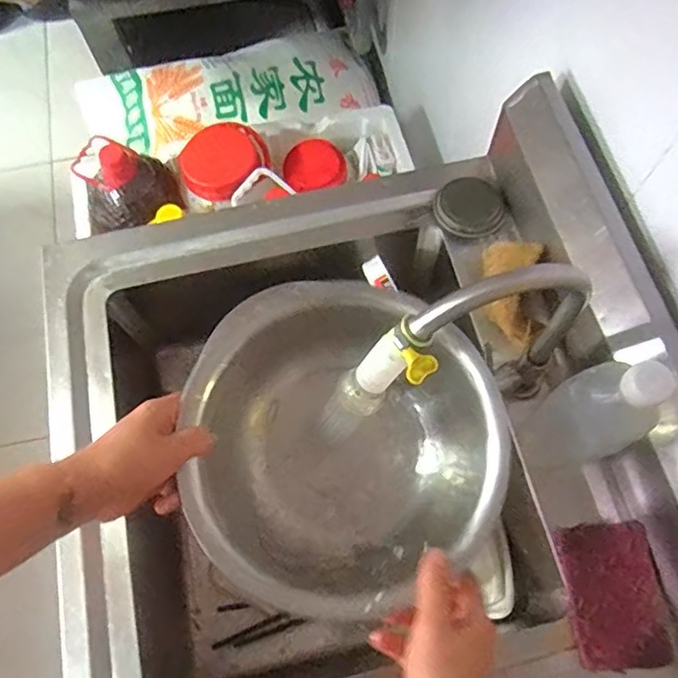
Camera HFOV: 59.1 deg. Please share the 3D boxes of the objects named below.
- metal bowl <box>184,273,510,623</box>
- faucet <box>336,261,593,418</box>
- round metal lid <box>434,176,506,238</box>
[{"bbox_3d":[-0.007,0.099,0.540,0.242,0.111,0.261,0,70,1],"label":"metal bowl"},{"bbox_3d":[0.105,0.020,0.511,0.206,0.248,0.045,-15,70,-5],"label":"faucet"},{"bbox_3d":[0.160,-0.160,0.725,0.083,0.010,0.079,0,70,1],"label":"round metal lid"}]

